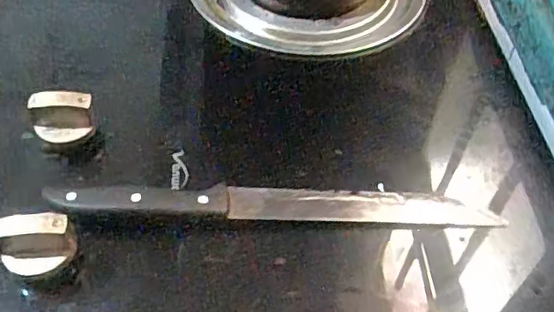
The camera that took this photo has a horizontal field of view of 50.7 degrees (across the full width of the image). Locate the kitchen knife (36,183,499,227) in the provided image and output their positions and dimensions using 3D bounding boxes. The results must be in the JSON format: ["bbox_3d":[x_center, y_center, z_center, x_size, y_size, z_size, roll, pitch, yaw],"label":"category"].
[{"bbox_3d":[0.001,0.028,0.355,0.263,0.015,0.024,2,49,-4],"label":"kitchen knife"}]

